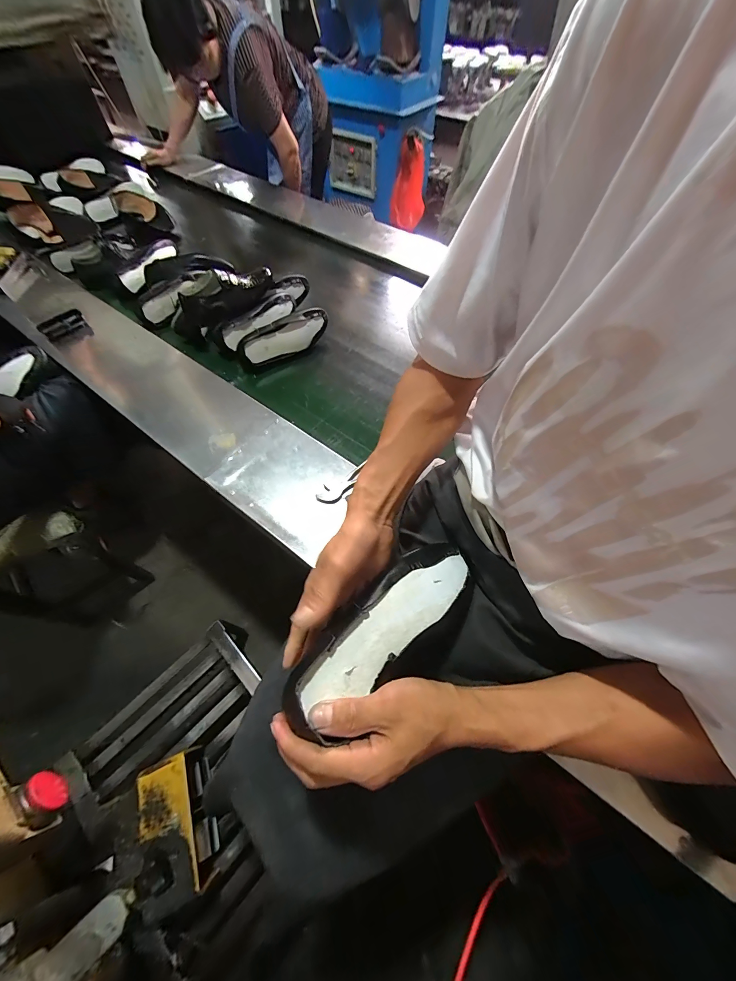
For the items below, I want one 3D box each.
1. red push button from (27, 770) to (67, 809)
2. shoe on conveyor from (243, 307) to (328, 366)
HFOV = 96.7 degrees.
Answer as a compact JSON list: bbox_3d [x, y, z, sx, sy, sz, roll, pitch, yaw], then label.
[{"bbox_3d":[-0.505,0.474,0.519,0.062,0.052,0.018,38,66,19],"label":"red push button"},{"bbox_3d":[-0.216,-0.409,0.893,0.251,0.096,0.060,-34,65,-19],"label":"shoe on conveyor"}]

